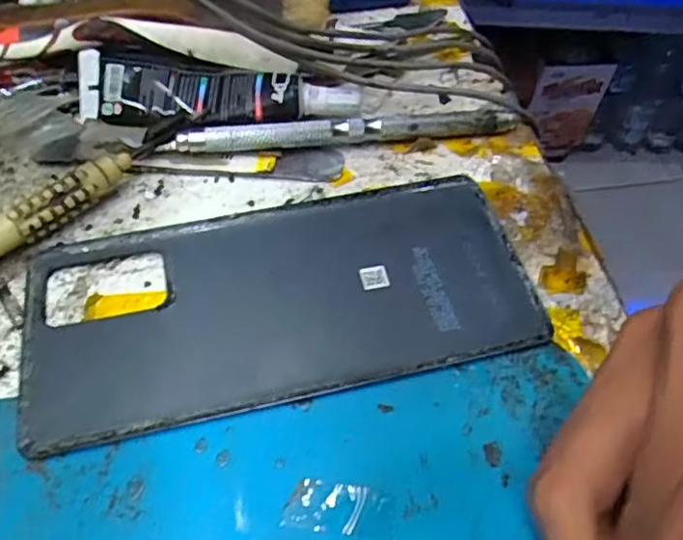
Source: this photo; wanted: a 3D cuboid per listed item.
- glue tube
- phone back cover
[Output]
[{"bbox_3d":[-0.049,-0.068,0.235,0.108,0.017,0.031,8,53,2],"label":"glue tube"},{"bbox_3d":[-0.018,0.008,0.188,0.152,0.005,0.069,-10,54,-11],"label":"phone back cover"}]

